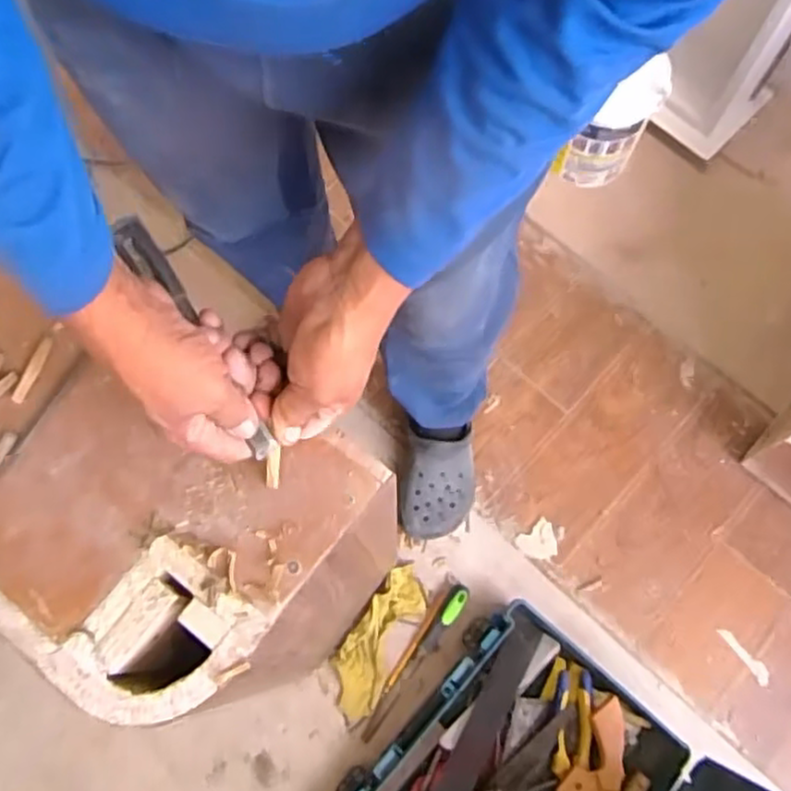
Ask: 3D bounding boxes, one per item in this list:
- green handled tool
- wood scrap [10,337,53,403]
[{"bbox_3d":[0.031,0.388,1.057,0.028,0.021,0.252,35,74,9],"label":"green handled tool"},{"bbox_3d":[-0.274,-0.019,0.547,0.010,0.004,0.054,18,72,4],"label":"wood scrap"}]

